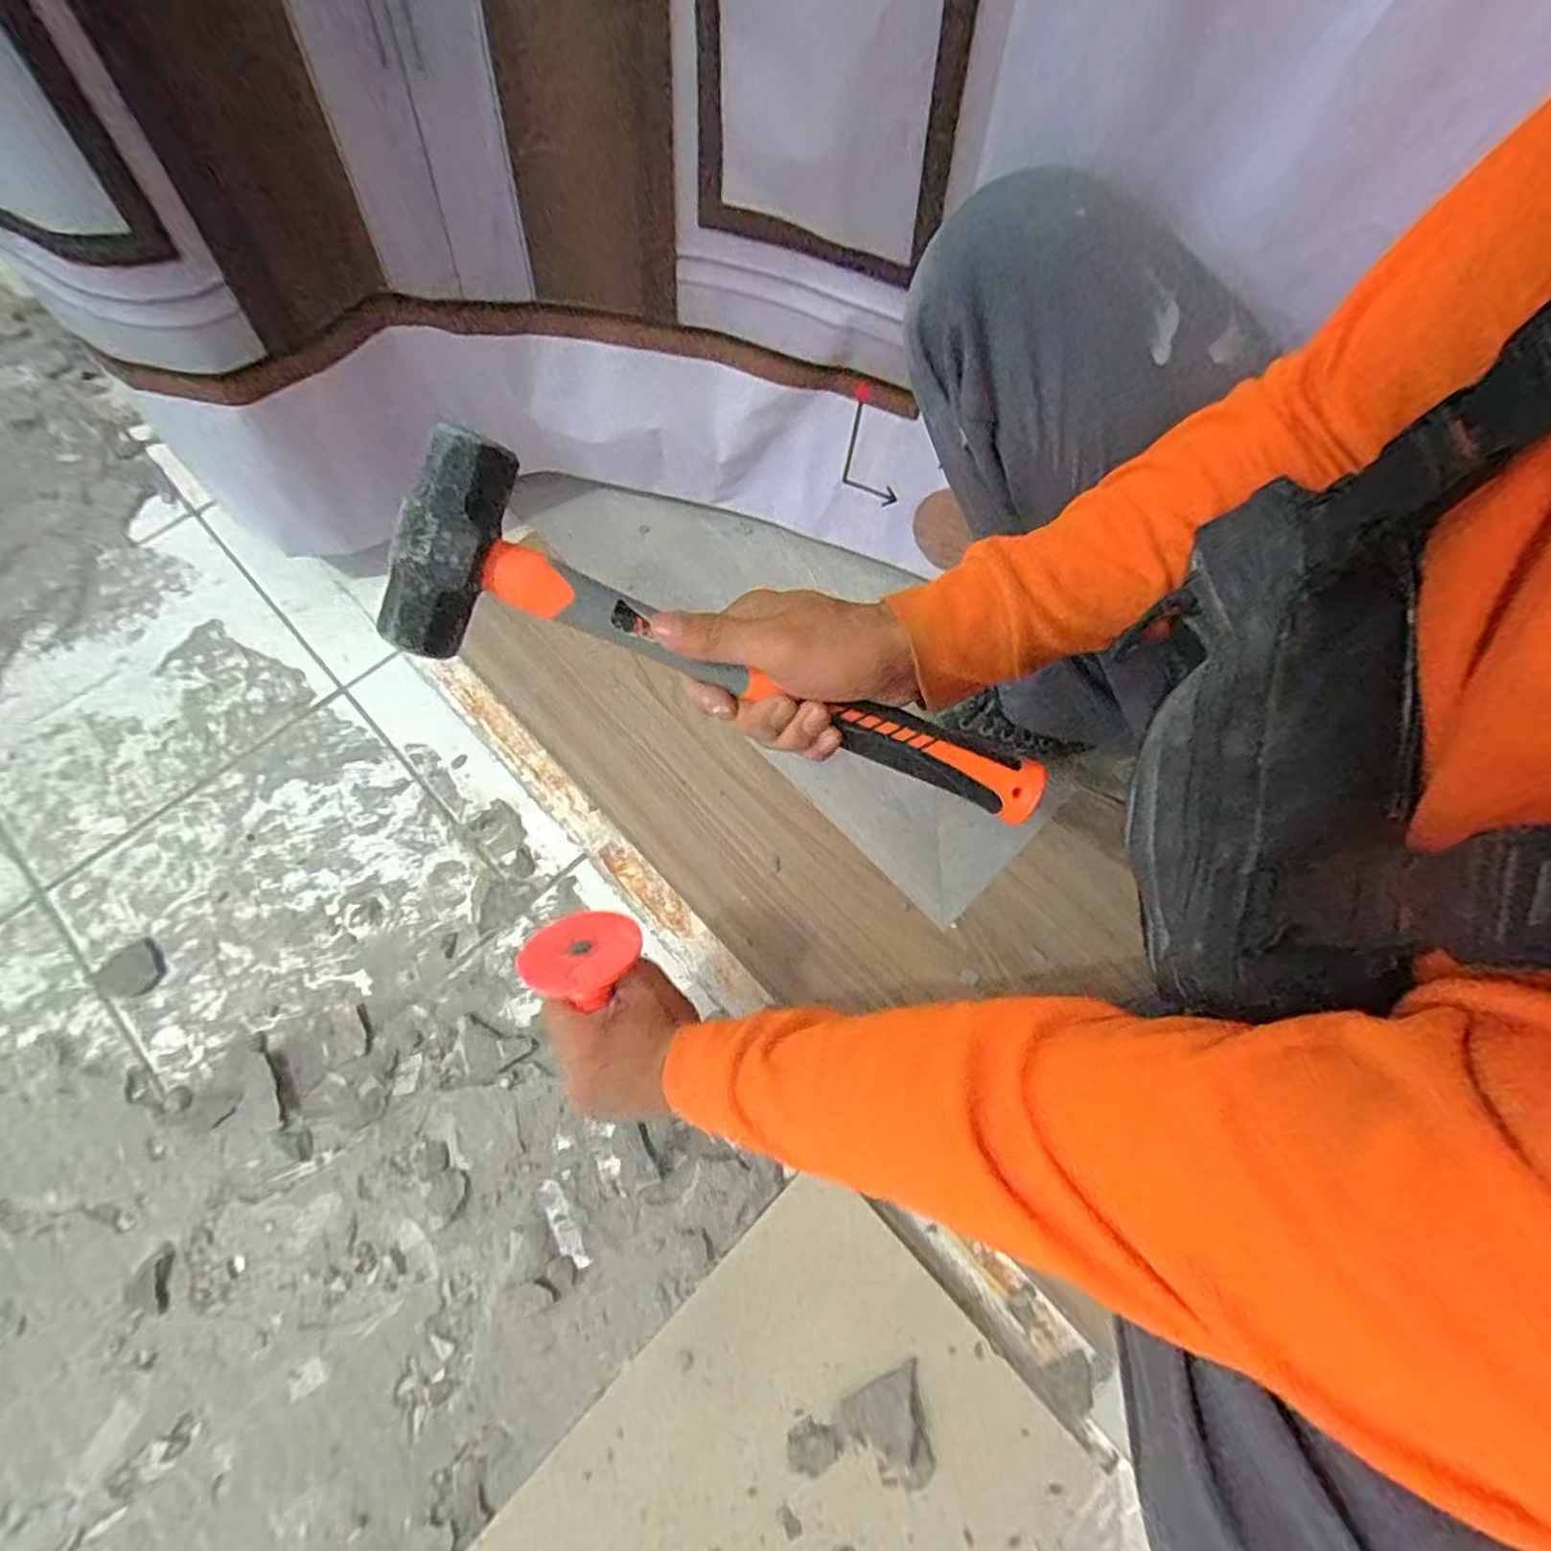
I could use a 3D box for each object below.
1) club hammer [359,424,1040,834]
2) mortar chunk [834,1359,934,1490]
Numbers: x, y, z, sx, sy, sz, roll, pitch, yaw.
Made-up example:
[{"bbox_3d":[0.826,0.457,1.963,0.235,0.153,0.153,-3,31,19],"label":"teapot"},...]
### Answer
[{"bbox_3d":[-0.012,-0.054,0.374,0.352,0.046,0.100,22,105,-13],"label":"club hammer"},{"bbox_3d":[0.079,0.456,0.477,0.063,0.011,0.062,-19,70,-9],"label":"mortar chunk"}]

